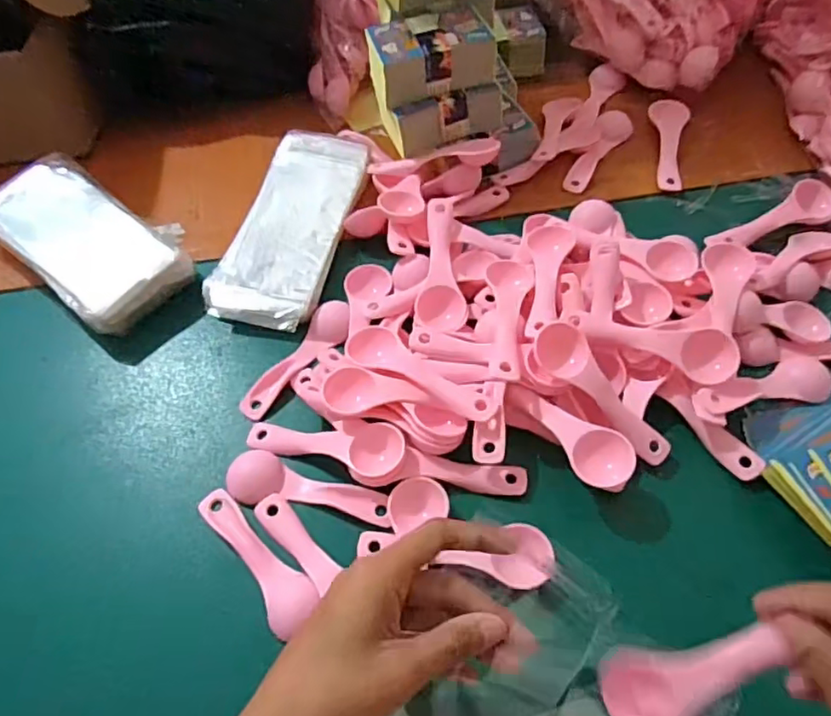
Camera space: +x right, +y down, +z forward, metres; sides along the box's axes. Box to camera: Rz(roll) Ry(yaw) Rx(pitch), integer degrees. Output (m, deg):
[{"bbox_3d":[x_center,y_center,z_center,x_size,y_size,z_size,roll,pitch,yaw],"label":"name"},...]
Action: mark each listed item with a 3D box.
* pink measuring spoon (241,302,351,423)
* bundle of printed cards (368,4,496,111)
[{"bbox_3d":[-0.088,-0.001,0.439,0.028,0.017,0.106,32,63,20],"label":"pink measuring spoon"},{"bbox_3d":[0.009,-0.246,0.485,0.096,0.034,0.063,-16,58,-9],"label":"bundle of printed cards"}]

